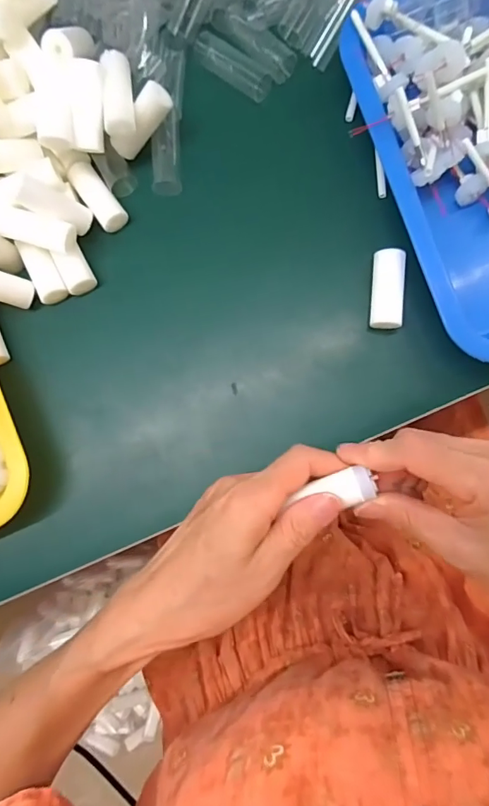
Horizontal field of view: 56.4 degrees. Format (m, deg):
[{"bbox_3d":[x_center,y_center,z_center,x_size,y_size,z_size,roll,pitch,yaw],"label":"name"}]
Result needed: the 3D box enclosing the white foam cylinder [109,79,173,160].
[{"bbox_3d":[-0.072,-0.195,0.318,0.052,0.020,0.019,-35,83,38],"label":"white foam cylinder"}]

